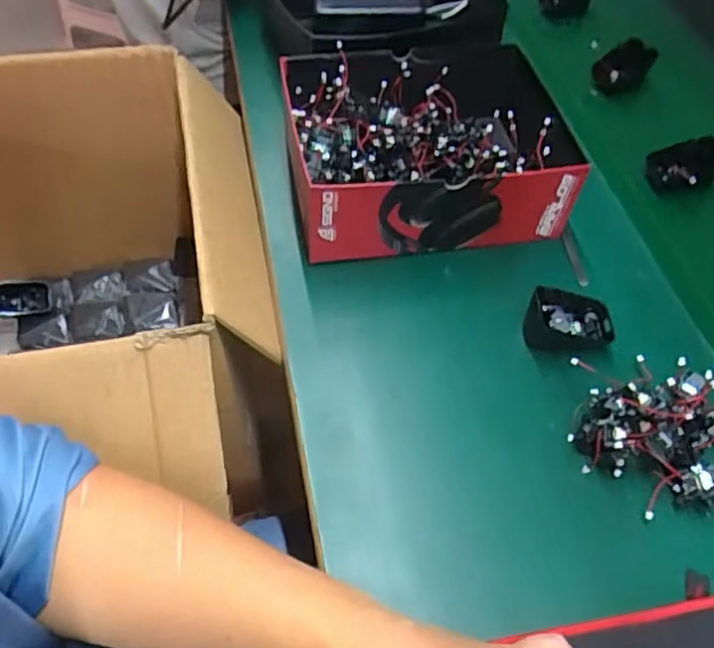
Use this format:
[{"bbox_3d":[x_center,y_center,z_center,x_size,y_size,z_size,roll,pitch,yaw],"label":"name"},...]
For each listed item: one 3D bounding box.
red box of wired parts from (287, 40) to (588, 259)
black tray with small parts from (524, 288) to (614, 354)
[{"bbox_3d":[0.068,-0.158,0.603,0.255,0.101,0.185,-5,55,-5],"label":"red box of wired parts"},{"bbox_3d":[0.174,0.000,0.519,0.069,0.035,0.045,9,55,5],"label":"black tray with small parts"}]

